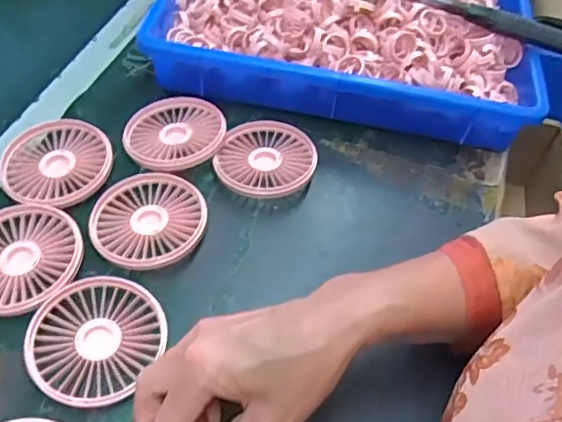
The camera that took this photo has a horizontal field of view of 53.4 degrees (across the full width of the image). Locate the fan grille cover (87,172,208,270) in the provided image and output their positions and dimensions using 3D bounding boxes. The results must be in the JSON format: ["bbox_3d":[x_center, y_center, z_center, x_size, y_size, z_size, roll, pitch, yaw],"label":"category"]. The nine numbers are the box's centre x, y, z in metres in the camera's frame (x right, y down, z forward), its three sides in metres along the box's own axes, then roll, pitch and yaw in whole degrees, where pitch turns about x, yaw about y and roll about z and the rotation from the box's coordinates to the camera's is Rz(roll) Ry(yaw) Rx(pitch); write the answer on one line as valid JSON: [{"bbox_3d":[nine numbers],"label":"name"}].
[{"bbox_3d":[-0.104,0.008,0.436,0.085,0.015,0.088,24,54,14],"label":"fan grille cover"}]

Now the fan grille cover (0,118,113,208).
[{"bbox_3d":[-0.187,-0.040,0.463,0.084,0.019,0.084,38,58,23],"label":"fan grille cover"}]

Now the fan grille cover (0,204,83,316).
[{"bbox_3d":[-0.192,0.034,0.407,0.085,0.015,0.088,-36,62,-28],"label":"fan grille cover"}]

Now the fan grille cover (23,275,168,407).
[{"bbox_3d":[-0.125,0.084,0.375,0.082,0.015,0.087,22,53,12],"label":"fan grille cover"}]

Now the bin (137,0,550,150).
[{"bbox_3d":[0.066,-0.185,0.574,0.367,0.092,0.235,9,52,3],"label":"bin"}]

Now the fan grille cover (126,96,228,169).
[{"bbox_3d":[-0.094,-0.069,0.492,0.086,0.018,0.080,-21,56,-20],"label":"fan grille cover"}]

